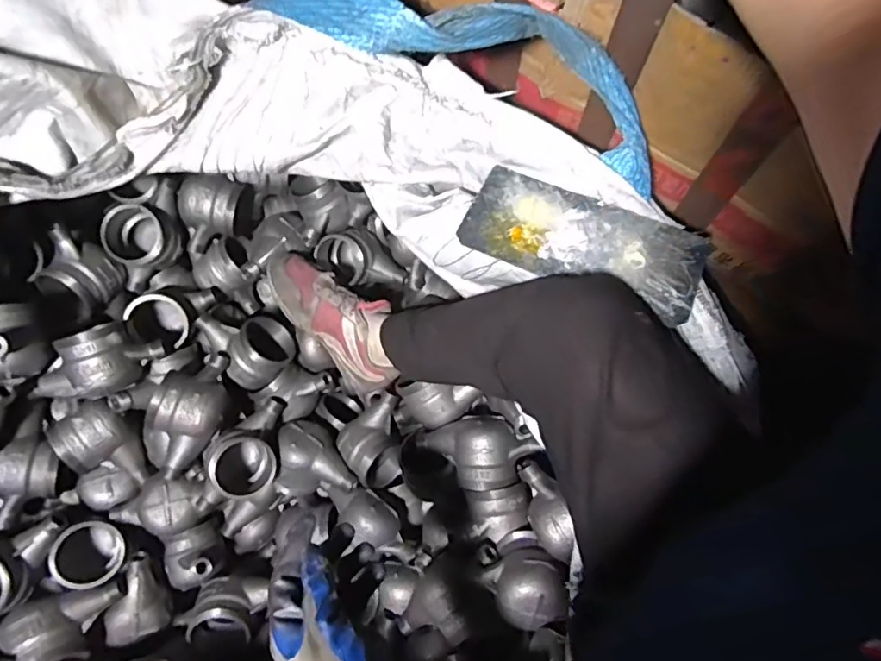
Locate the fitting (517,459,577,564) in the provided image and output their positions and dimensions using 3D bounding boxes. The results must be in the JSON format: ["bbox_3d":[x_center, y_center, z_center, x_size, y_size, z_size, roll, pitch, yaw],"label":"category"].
[{"bbox_3d":[0.119,0.198,0.605,0.042,0.043,0.110,-15,57,-5],"label":"fitting"}]

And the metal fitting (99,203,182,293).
[{"bbox_3d":[-0.412,-0.128,0.761,0.097,0.099,0.067,-31,32,-10],"label":"metal fitting"}]

